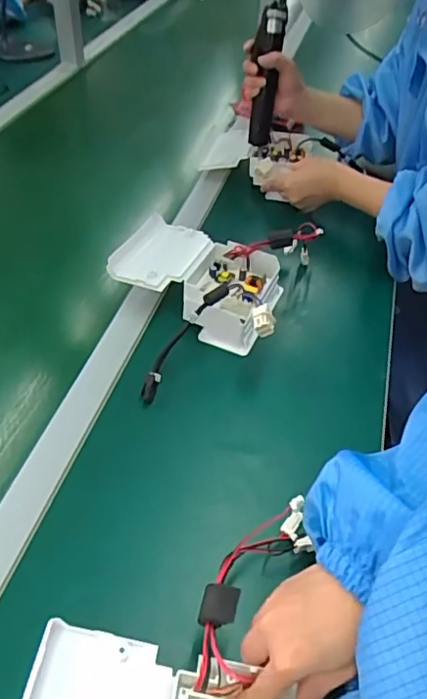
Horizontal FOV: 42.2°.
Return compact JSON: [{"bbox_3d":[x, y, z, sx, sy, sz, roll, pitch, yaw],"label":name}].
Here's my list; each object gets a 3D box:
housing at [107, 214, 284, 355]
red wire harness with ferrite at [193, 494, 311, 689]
[{"bbox_3d":[-0.016,-0.074,0.679,0.198,0.093,0.154,16,45,10],"label":"housing"},{"bbox_3d":[0.035,0.182,0.443,0.054,0.043,0.179,28,29,21],"label":"red wire harness with ferrite"}]

